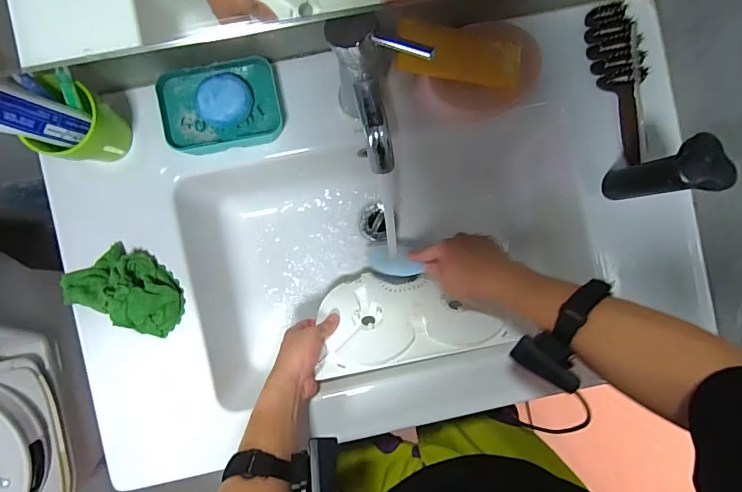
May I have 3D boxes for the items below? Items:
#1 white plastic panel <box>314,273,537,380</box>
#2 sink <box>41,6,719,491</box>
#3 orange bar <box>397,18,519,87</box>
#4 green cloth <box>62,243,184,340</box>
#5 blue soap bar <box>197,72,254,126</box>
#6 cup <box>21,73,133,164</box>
[{"bbox_3d":[0.053,0.098,0.596,0.255,0.030,0.140,-9,53,-5],"label":"white plastic panel"},{"bbox_3d":[0.013,-0.013,0.602,0.786,0.172,0.494,-11,91,-4],"label":"sink"},{"bbox_3d":[0.104,-0.221,0.491,0.149,0.006,0.052,5,103,-10],"label":"orange bar"},{"bbox_3d":[-0.302,0.050,0.514,0.144,0.042,0.088,22,88,-4],"label":"green cloth"},{"bbox_3d":[-0.172,-0.173,0.499,0.057,0.022,0.058,5,90,-4],"label":"blue soap bar"},{"bbox_3d":[-0.320,-0.132,0.481,0.070,0.092,0.080,15,89,-4],"label":"cup"}]

